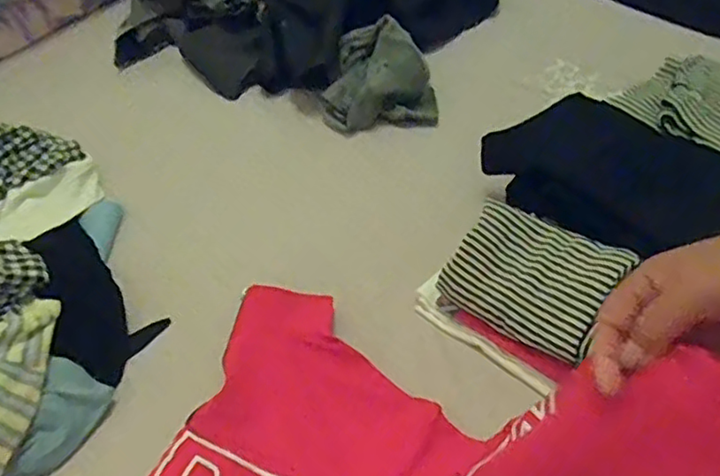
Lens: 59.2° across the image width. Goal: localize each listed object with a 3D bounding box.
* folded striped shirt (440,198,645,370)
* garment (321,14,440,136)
[{"bbox_3d":[0.182,0.042,0.691,0.181,0.022,0.128,27,93,36],"label":"folded striped shirt"},{"bbox_3d":[0.029,-0.234,0.973,0.176,0.151,0.105,-2,47,1],"label":"garment"}]

